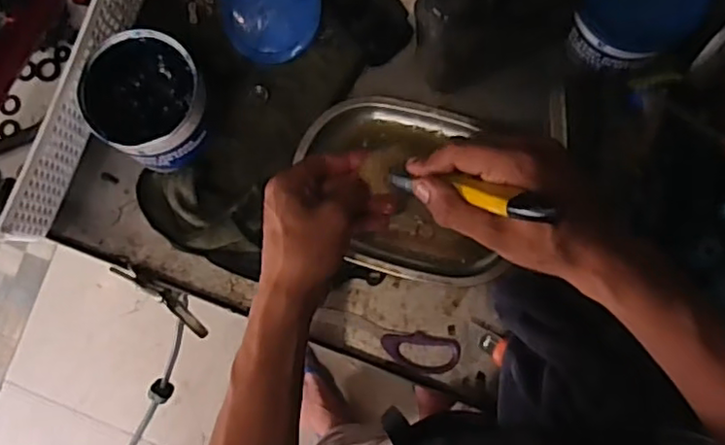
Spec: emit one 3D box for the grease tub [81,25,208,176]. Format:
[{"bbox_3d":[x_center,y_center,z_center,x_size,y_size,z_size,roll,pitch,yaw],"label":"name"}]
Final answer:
[{"bbox_3d":[-0.184,-0.106,0.563,0.102,0.093,0.098,0,84,4],"label":"grease tub"}]

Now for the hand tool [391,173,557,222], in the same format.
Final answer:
[{"bbox_3d":[0.068,-0.019,0.423,0.132,0.013,0.013,17,84,45],"label":"hand tool"}]

